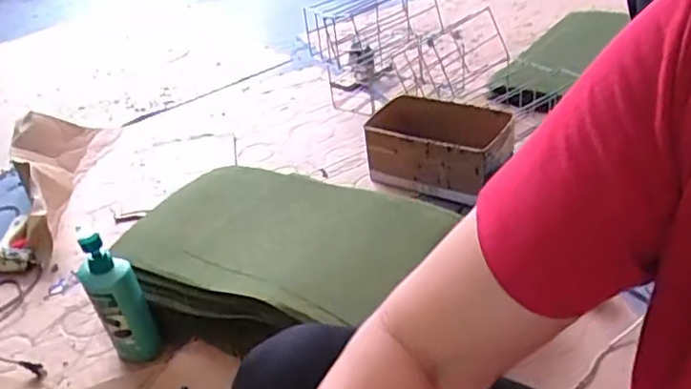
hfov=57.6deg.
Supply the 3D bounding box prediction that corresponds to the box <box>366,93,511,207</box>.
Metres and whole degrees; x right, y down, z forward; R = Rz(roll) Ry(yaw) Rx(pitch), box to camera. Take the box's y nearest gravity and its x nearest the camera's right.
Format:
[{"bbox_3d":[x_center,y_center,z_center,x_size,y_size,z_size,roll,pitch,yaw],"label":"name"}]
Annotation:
[{"bbox_3d":[0.210,-0.111,1.399,0.295,0.138,0.199,12,39,25],"label":"box"}]

